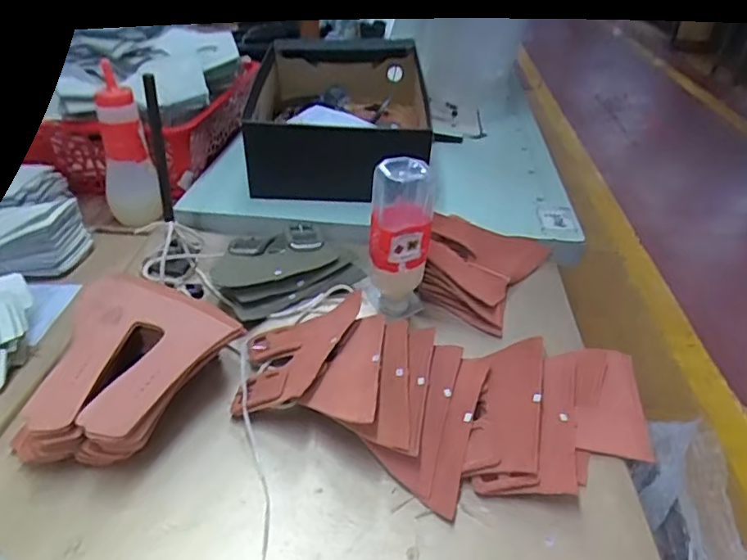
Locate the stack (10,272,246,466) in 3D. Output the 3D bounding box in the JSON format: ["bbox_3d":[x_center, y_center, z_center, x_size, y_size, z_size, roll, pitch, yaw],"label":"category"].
[{"bbox_3d":[-0.206,0.070,0.516,0.165,0.068,0.191,-1,34,-7],"label":"stack"}]

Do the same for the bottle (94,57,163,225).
[{"bbox_3d":[-0.309,-0.146,0.731,0.058,0.177,0.058,-16,39,-26],"label":"bottle"}]

